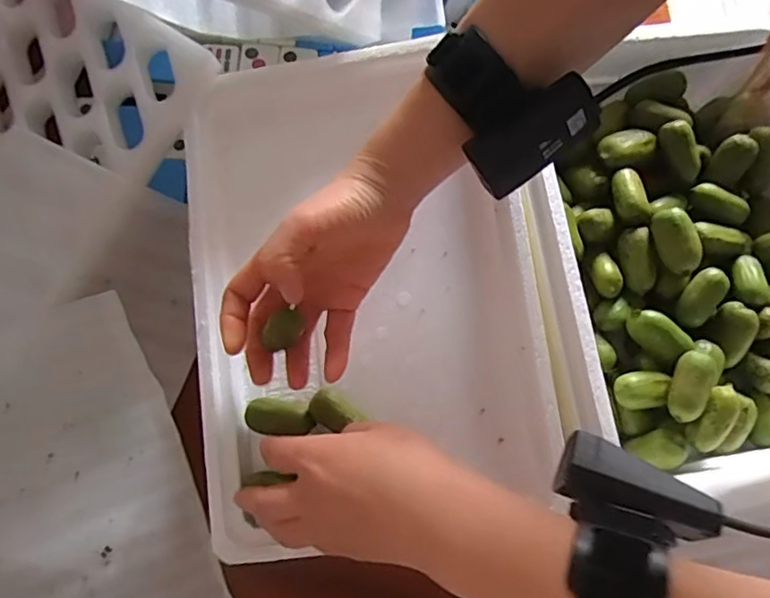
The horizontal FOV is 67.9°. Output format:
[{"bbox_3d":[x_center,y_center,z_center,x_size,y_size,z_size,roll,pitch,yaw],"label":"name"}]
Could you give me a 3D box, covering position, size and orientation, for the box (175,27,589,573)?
[{"bbox_3d":[-0.013,-0.007,0.393,0.244,0.072,0.333,-7,73,-4],"label":"box"}]

